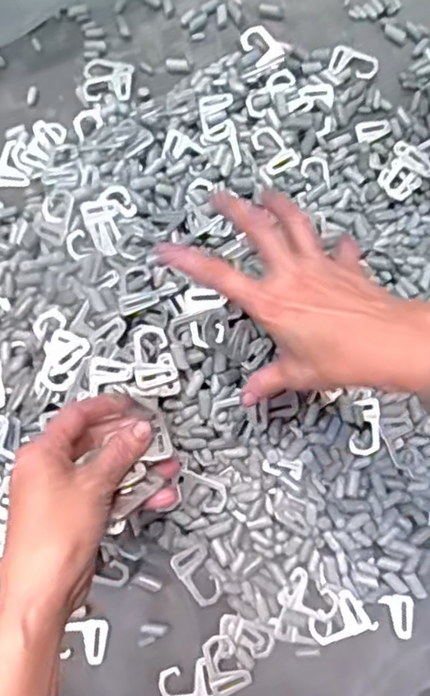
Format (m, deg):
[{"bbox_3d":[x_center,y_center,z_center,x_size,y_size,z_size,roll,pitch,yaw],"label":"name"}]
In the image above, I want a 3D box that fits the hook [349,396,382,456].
[{"bbox_3d":[0.116,0.061,0.490,0.022,0.006,0.044,1,79,0],"label":"hook"}]

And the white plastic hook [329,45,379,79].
[{"bbox_3d":[0.123,-0.251,0.557,0.041,0.005,0.030,16,80,3],"label":"white plastic hook"}]

